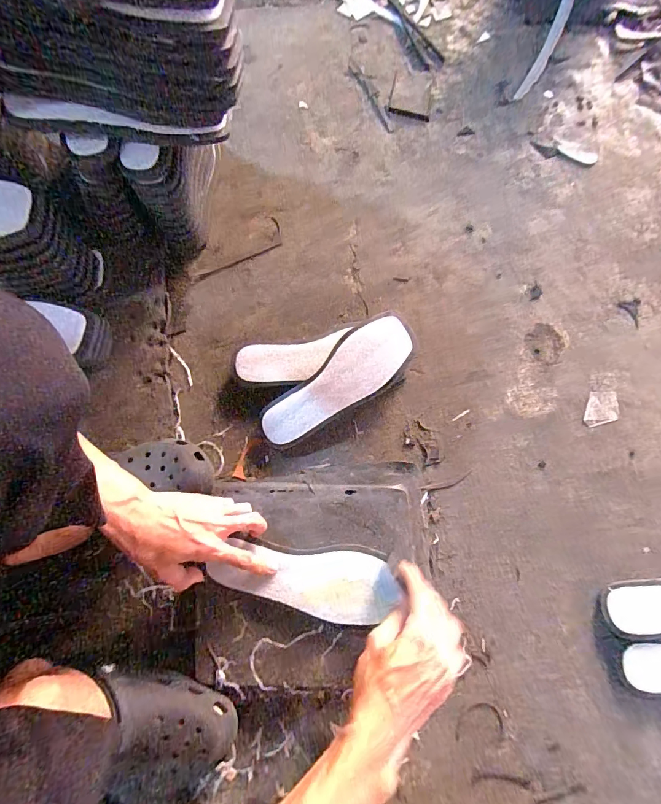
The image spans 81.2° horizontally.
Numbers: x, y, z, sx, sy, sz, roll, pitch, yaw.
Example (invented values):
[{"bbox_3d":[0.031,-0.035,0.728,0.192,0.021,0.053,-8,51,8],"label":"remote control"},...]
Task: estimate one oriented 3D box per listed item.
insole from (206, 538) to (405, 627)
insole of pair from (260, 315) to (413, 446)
[{"bbox_3d":[-0.032,0.223,0.482,0.226,0.017,0.086,6,76,1],"label":"insole"},{"bbox_3d":[0.012,-0.025,0.550,0.245,0.011,0.086,-42,88,-1],"label":"insole of pair"}]

